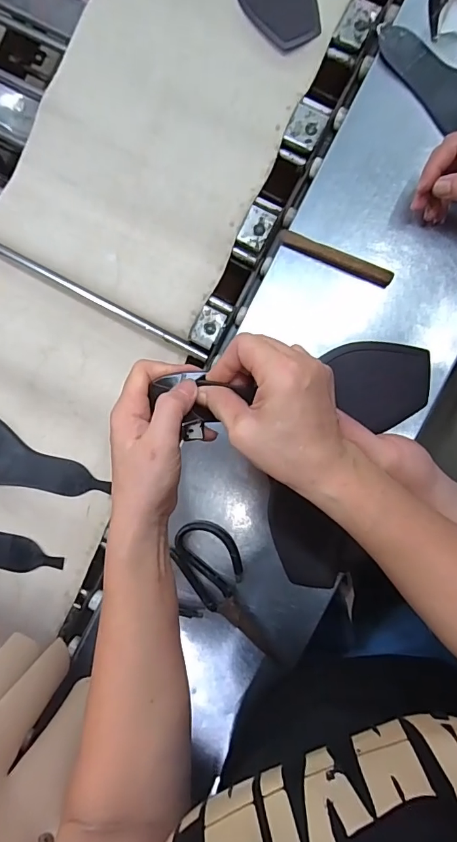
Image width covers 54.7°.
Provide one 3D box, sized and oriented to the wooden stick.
[{"bbox_3d":[0.118,-0.179,0.487,0.129,0.014,0.015,23,94,0],"label":"wooden stick"}]

